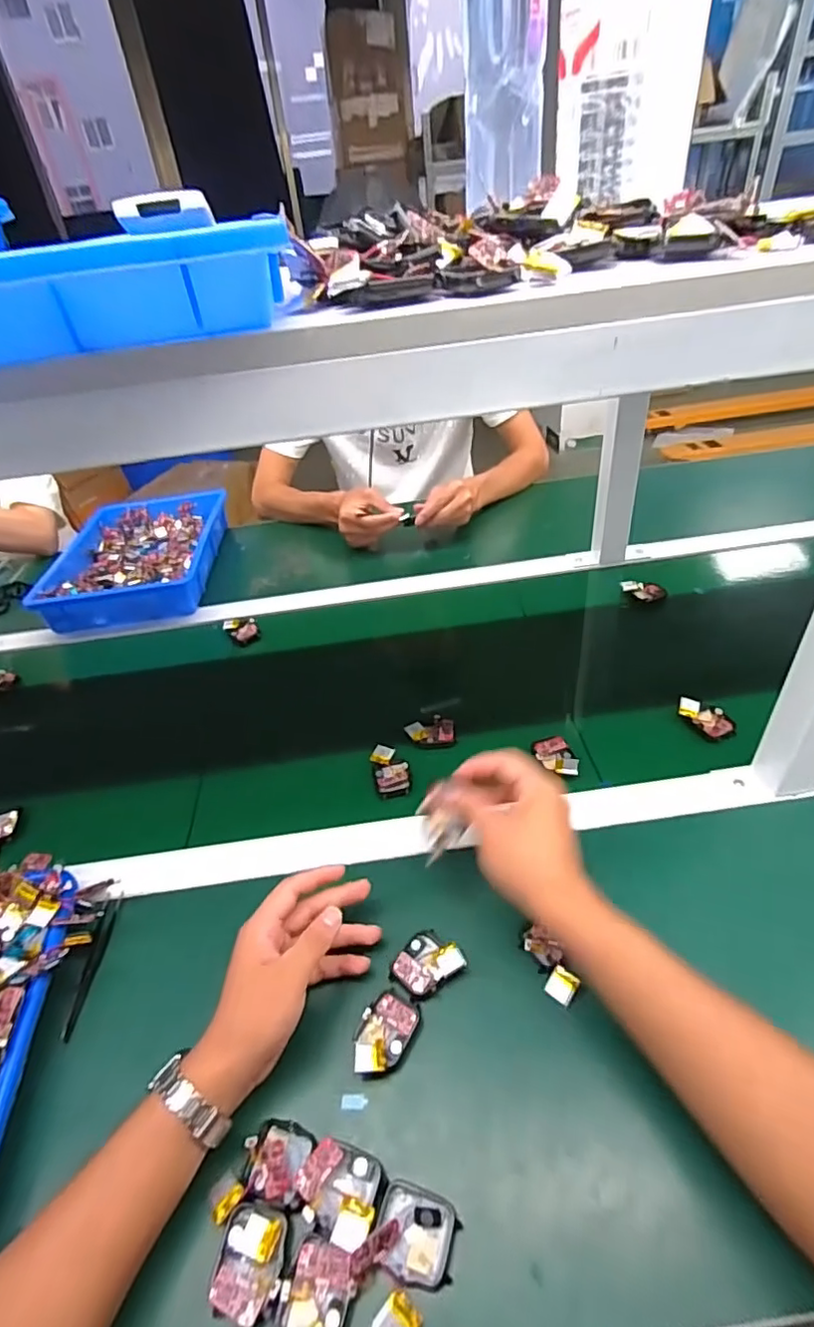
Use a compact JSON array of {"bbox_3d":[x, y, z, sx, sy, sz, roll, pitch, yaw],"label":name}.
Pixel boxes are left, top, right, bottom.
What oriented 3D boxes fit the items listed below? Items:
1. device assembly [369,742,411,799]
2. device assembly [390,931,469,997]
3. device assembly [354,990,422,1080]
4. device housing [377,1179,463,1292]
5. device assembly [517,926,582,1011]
[{"bbox_3d":[-0.017,0.109,0.597,0.035,0.017,0.059,-14,40,-7],"label":"device assembly"},{"bbox_3d":[0.017,0.230,0.442,0.046,0.011,0.047,20,47,29],"label":"device assembly"},{"bbox_3d":[-0.016,0.263,0.410,0.038,0.018,0.054,12,44,22],"label":"device assembly"},{"bbox_3d":[0.005,0.327,0.333,0.043,0.012,0.039,7,42,17],"label":"device housing"},{"bbox_3d":[0.107,0.226,0.435,0.029,0.008,0.056,-21,42,-15],"label":"device assembly"}]

